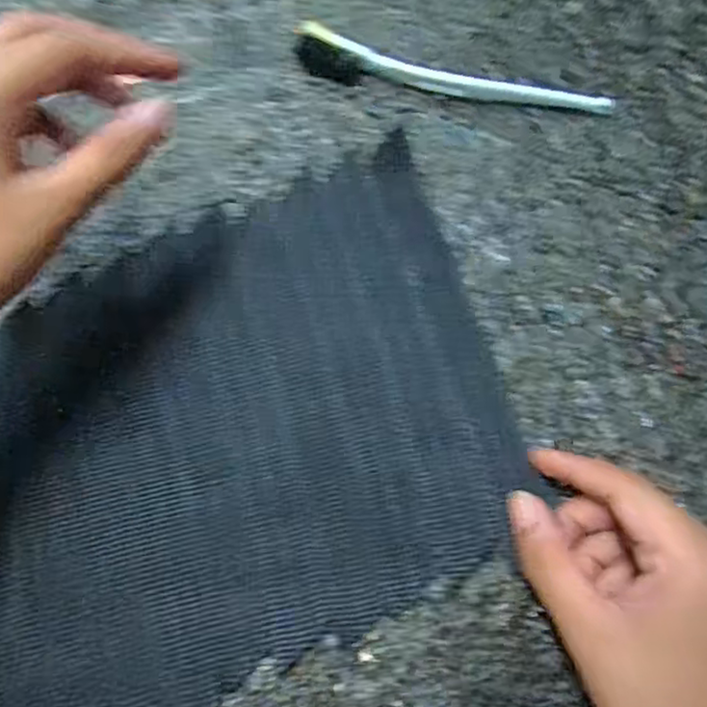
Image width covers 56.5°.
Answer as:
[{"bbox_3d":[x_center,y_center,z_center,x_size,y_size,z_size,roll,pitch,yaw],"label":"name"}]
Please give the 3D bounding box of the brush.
[{"bbox_3d":[0.053,-0.152,0.358,0.172,0.017,0.023,11,71,6],"label":"brush"}]

